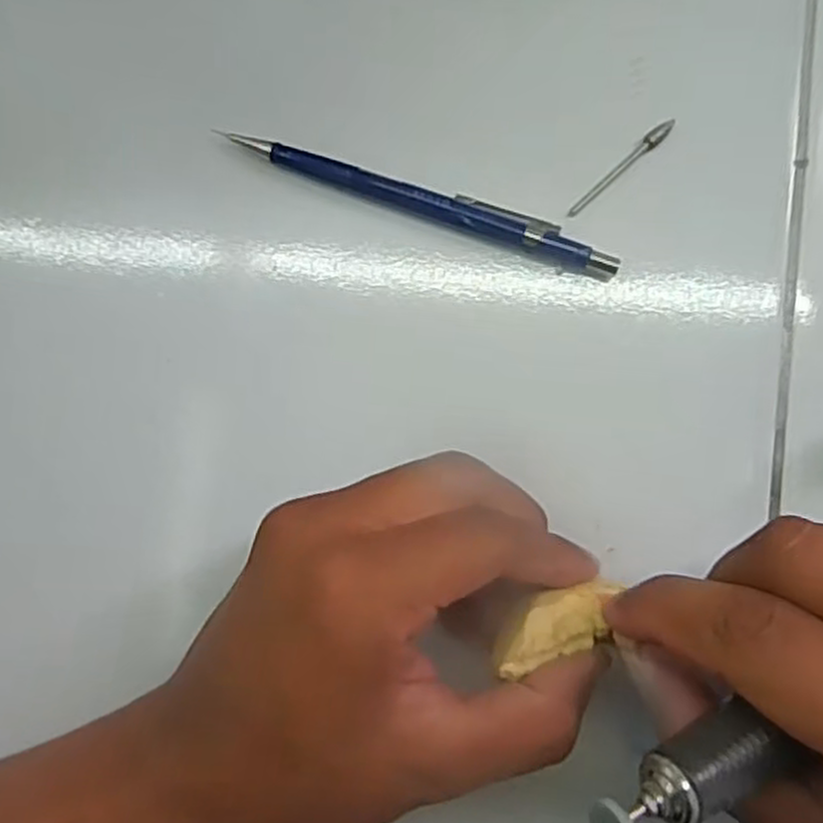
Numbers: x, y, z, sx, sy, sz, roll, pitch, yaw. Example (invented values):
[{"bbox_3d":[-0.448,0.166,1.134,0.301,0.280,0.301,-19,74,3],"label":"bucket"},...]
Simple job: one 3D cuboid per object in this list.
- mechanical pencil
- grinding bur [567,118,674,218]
[{"bbox_3d":[0.004,-0.072,0.259,0.134,0.008,0.012,21,88,4],"label":"mechanical pencil"},{"bbox_3d":[0.070,-0.082,0.258,0.045,0.004,0.005,-40,87,2],"label":"grinding bur"}]

